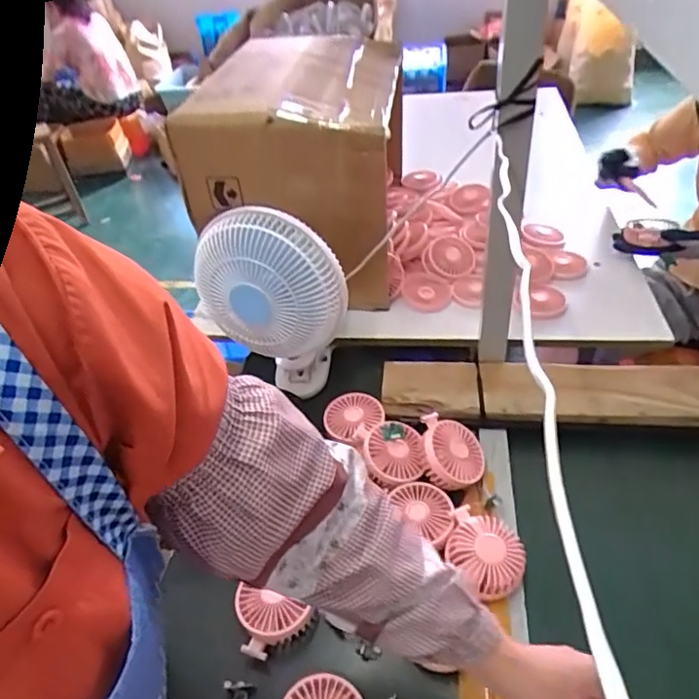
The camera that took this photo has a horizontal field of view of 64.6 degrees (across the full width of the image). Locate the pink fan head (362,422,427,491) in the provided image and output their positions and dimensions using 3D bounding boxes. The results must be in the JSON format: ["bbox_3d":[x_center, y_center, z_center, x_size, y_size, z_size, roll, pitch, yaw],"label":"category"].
[{"bbox_3d":[0.060,0.134,0.737,0.078,0.031,0.084,-5,40,1],"label":"pink fan head"}]

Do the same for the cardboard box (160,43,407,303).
[{"bbox_3d":[-0.066,-0.338,1.029,0.303,0.356,0.453,2,40,9],"label":"cardboard box"}]

